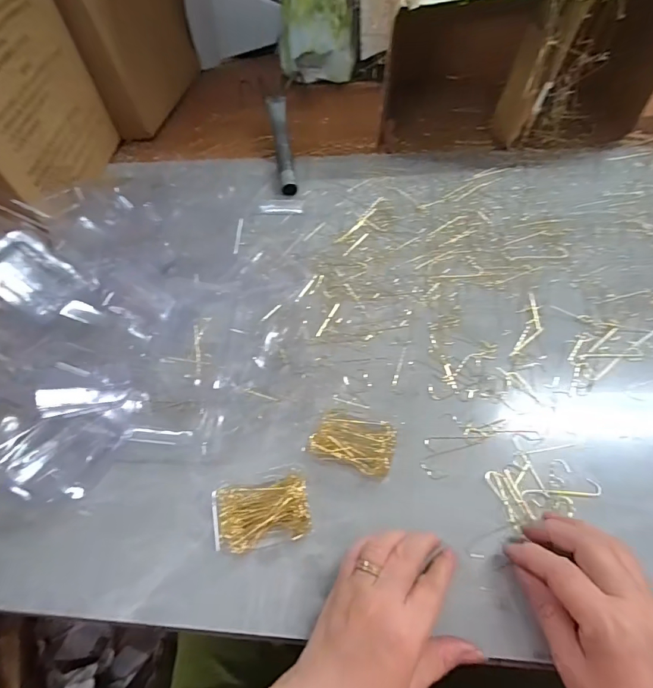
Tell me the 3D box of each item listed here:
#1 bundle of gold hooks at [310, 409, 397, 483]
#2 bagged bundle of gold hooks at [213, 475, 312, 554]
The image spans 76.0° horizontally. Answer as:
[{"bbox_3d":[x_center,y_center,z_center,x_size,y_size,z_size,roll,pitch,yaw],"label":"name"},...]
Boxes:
[{"bbox_3d":[0.024,0.085,0.369,0.071,0.019,0.049,16,60,14],"label":"bundle of gold hooks"},{"bbox_3d":[-0.052,0.138,0.341,0.075,0.023,0.048,-10,57,-2],"label":"bagged bundle of gold hooks"}]

